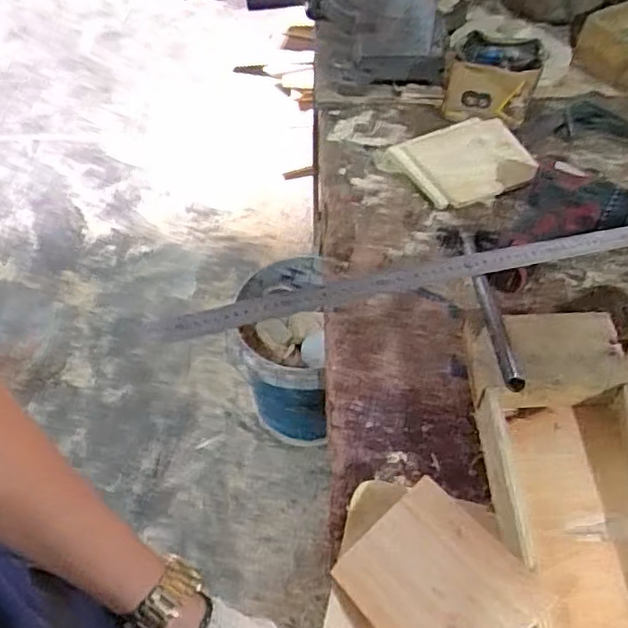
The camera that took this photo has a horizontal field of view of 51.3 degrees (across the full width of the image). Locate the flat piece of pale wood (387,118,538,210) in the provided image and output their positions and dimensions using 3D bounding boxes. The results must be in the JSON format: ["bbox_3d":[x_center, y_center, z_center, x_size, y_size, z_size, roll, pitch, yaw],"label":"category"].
[{"bbox_3d":[0.191,-0.193,0.831,0.147,0.010,0.122,-21,67,-3],"label":"flat piece of pale wood"}]

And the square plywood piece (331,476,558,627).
[{"bbox_3d":[0.089,0.196,0.476,0.107,0.009,0.126,-41,50,-11],"label":"square plywood piece"}]

